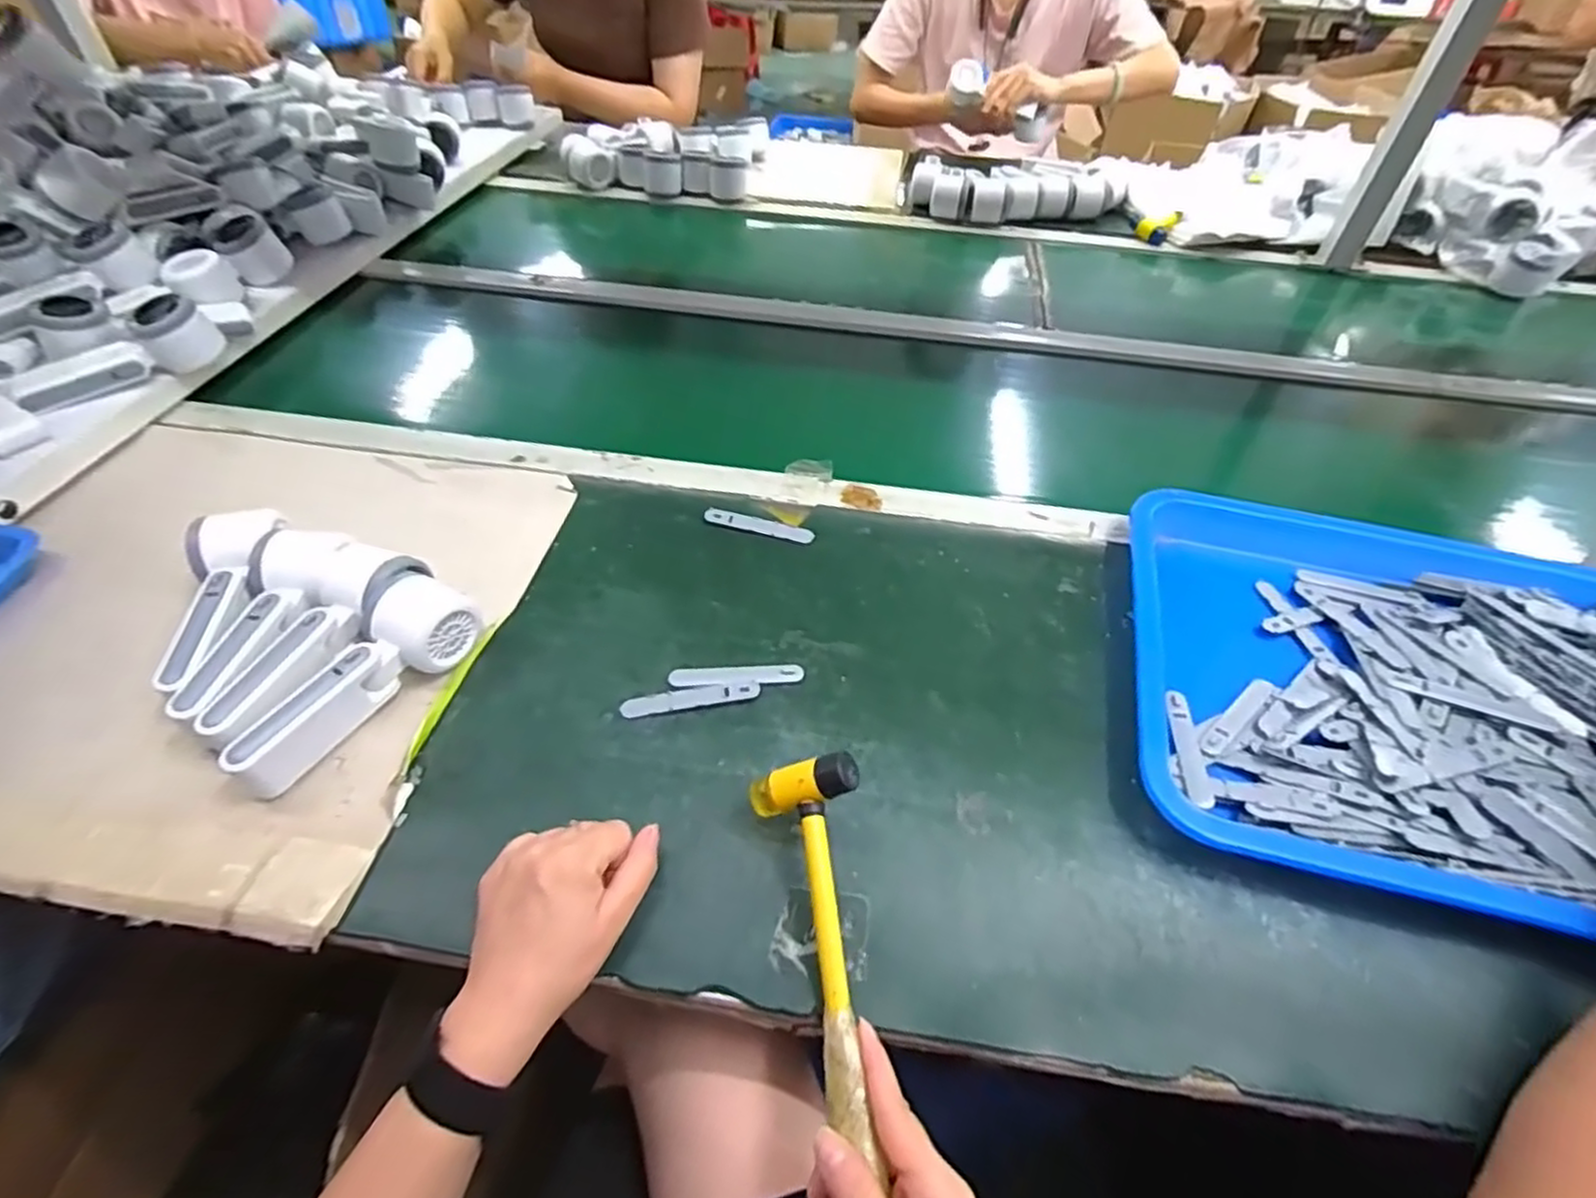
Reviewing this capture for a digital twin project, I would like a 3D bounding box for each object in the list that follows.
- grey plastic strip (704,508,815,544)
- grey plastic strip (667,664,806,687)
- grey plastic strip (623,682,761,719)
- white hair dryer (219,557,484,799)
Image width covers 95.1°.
[{"bbox_3d":[-0.033,-0.065,0.633,0.095,0.005,0.016,13,47,9],"label":"grey plastic strip"},{"bbox_3d":[-0.044,0.056,0.526,0.094,0.008,0.017,-2,46,-5],"label":"grey plastic strip"},{"bbox_3d":[-0.075,0.070,0.512,0.094,0.007,0.017,-8,47,-11],"label":"grey plastic strip"},{"bbox_3d":[-0.292,0.048,0.480,0.061,0.052,0.167,23,49,18],"label":"white hair dryer"}]

